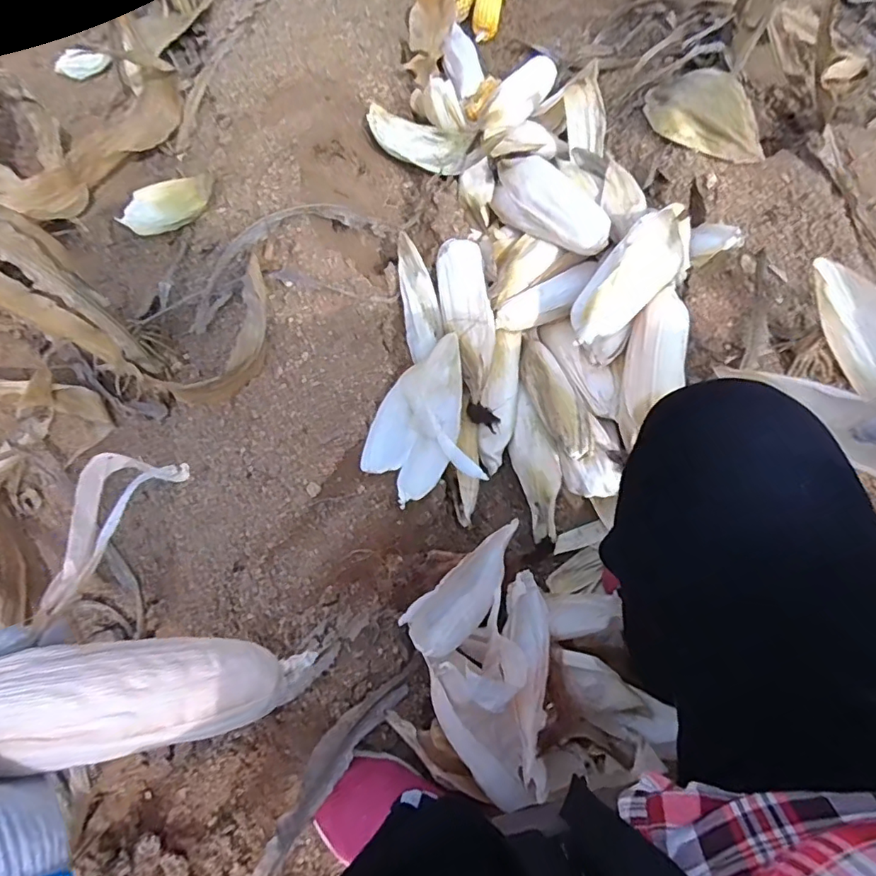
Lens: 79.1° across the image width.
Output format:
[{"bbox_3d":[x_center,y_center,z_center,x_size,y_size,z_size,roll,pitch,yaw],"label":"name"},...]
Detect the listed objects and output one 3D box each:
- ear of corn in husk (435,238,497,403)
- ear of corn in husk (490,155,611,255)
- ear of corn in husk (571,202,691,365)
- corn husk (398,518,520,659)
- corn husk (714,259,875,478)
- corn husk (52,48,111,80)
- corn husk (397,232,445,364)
[{"bbox_3d":[0.041,-0.173,0.731,0.068,0.040,0.242,-7,73,-1],"label":"ear of corn in husk"},{"bbox_3d":[0.163,-0.353,0.797,0.087,0.068,0.231,-41,76,-11],"label":"ear of corn in husk"},{"bbox_3d":[0.271,-0.220,0.723,0.090,0.094,0.240,38,90,12],"label":"ear of corn in husk"},{"bbox_3d":[0.039,0.164,0.608,0.064,0.025,0.205,38,44,12],"label":"corn husk"},{"bbox_3d":[0.431,-0.063,0.532,0.152,0.079,0.217,-35,75,-9],"label":"corn husk"},{"bbox_3d":[-0.653,-0.690,0.977,0.092,0.041,0.022,-21,74,-5],"label":"corn husk"},{"bbox_3d":[-0.029,-0.204,0.757,0.050,0.035,0.183,-11,73,-2],"label":"corn husk"}]

